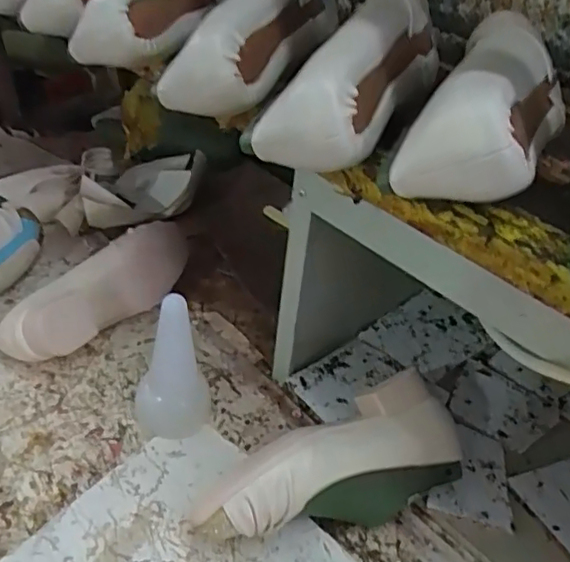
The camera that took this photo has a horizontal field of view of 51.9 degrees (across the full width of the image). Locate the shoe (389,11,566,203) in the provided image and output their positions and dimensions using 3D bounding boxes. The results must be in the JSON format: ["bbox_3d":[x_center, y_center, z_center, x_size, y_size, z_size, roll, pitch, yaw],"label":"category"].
[{"bbox_3d":[0.116,-0.096,0.325,0.069,0.055,0.150,25,42,18],"label":"shoe"}]

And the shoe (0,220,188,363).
[{"bbox_3d":[-0.181,0.008,0.625,0.074,0.073,0.239,28,45,25],"label":"shoe"}]

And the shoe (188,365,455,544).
[{"bbox_3d":[0.035,0.150,0.475,0.225,0.077,0.082,-11,42,-19],"label":"shoe"}]

